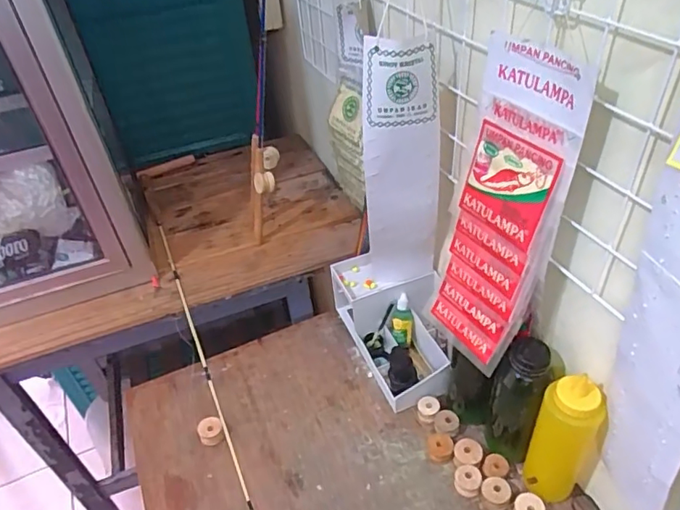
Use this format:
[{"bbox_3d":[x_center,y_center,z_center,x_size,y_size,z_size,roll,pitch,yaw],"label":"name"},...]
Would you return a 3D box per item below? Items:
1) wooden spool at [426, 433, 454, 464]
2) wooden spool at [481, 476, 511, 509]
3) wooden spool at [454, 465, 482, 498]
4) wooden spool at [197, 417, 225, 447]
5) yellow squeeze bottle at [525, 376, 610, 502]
[{"bbox_3d":[0.131,0.252,0.692,0.034,0.017,0.035,-3,40,3],"label":"wooden spool"},{"bbox_3d":[0.188,0.290,0.641,0.031,0.028,0.031,-3,40,3],"label":"wooden spool"},{"bbox_3d":[0.159,0.282,0.657,0.031,0.027,0.033,-3,40,3],"label":"wooden spool"},{"bbox_3d":[-0.180,0.248,0.739,0.033,0.028,0.035,-3,40,3],"label":"wooden spool"},{"bbox_3d":[0.251,0.212,0.599,0.069,0.192,0.056,20,46,27],"label":"yellow squeeze bottle"}]

